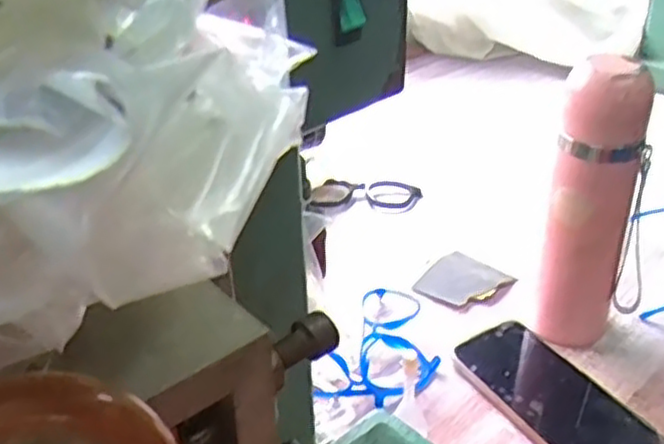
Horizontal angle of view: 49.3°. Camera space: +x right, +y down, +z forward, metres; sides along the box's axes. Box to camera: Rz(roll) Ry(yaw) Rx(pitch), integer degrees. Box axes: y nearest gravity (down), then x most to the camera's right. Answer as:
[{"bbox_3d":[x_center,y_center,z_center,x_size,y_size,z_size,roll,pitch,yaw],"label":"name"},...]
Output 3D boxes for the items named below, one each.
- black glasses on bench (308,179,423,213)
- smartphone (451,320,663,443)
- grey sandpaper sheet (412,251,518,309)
[{"bbox_3d":[0.039,-0.030,0.841,0.130,0.023,0.055,-4,33,-1],"label":"black glasses on bench"},{"bbox_3d":[0.171,0.134,0.566,0.084,0.011,0.160,-20,36,-25],"label":"smartphone"},{"bbox_3d":[0.125,0.056,0.683,0.066,0.018,0.065,23,41,35],"label":"grey sandpaper sheet"}]

